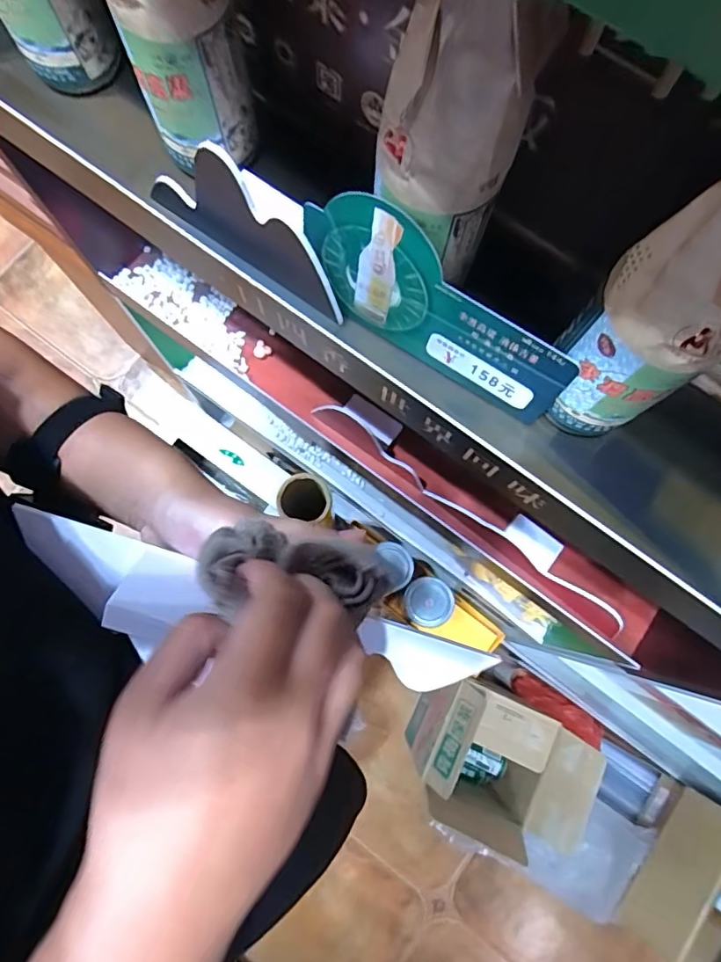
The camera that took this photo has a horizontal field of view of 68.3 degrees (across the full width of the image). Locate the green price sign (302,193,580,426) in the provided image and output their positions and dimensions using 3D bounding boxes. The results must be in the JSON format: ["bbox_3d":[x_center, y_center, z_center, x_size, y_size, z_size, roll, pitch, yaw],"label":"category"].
[{"bbox_3d":[0.047,-0.110,0.347,0.194,0.106,0.004,34,71,1],"label":"green price sign"}]

